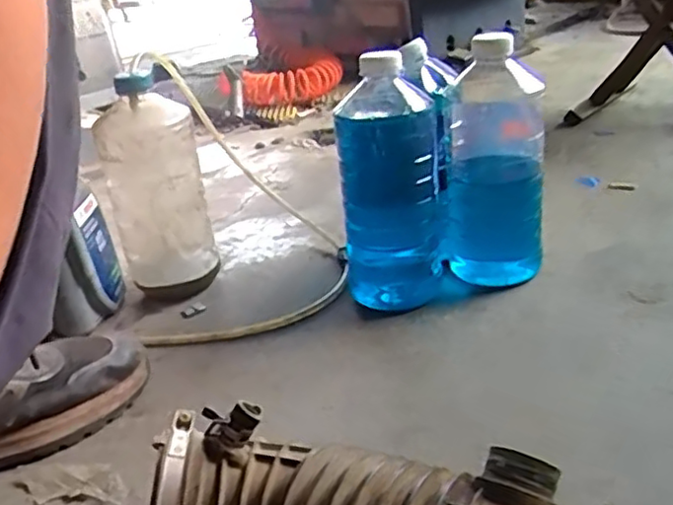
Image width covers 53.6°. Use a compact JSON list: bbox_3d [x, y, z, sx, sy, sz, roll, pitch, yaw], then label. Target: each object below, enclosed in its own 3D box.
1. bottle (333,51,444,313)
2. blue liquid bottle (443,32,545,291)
[{"bbox_3d":[0.055,-0.070,0.675,0.101,0.247,0.091,-3,26,10],"label":"bottle"},{"bbox_3d":[0.162,-0.092,0.690,0.101,0.247,0.078,7,29,28],"label":"blue liquid bottle"}]

